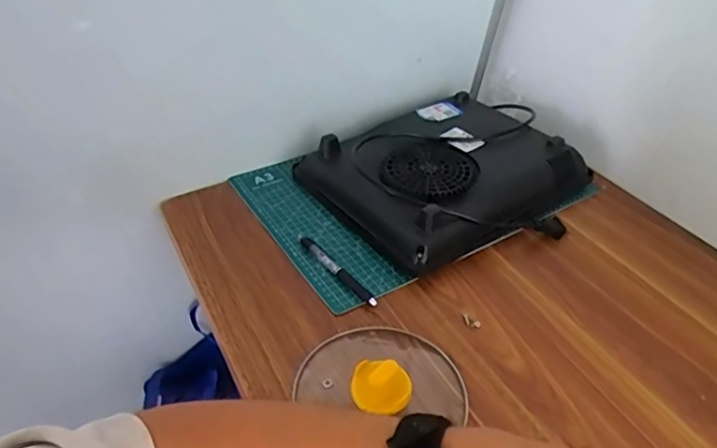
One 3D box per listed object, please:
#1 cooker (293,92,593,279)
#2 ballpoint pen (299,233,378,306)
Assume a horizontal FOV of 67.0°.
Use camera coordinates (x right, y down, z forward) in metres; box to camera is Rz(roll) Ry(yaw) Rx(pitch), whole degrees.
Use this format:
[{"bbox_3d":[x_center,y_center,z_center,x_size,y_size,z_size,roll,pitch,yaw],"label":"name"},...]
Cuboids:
[{"bbox_3d":[0.139,-0.074,0.756,0.363,0.061,0.280,-20,45,-23],"label":"cooker"},{"bbox_3d":[-0.027,0.052,0.641,0.016,0.015,0.146,-26,47,-28],"label":"ballpoint pen"}]

